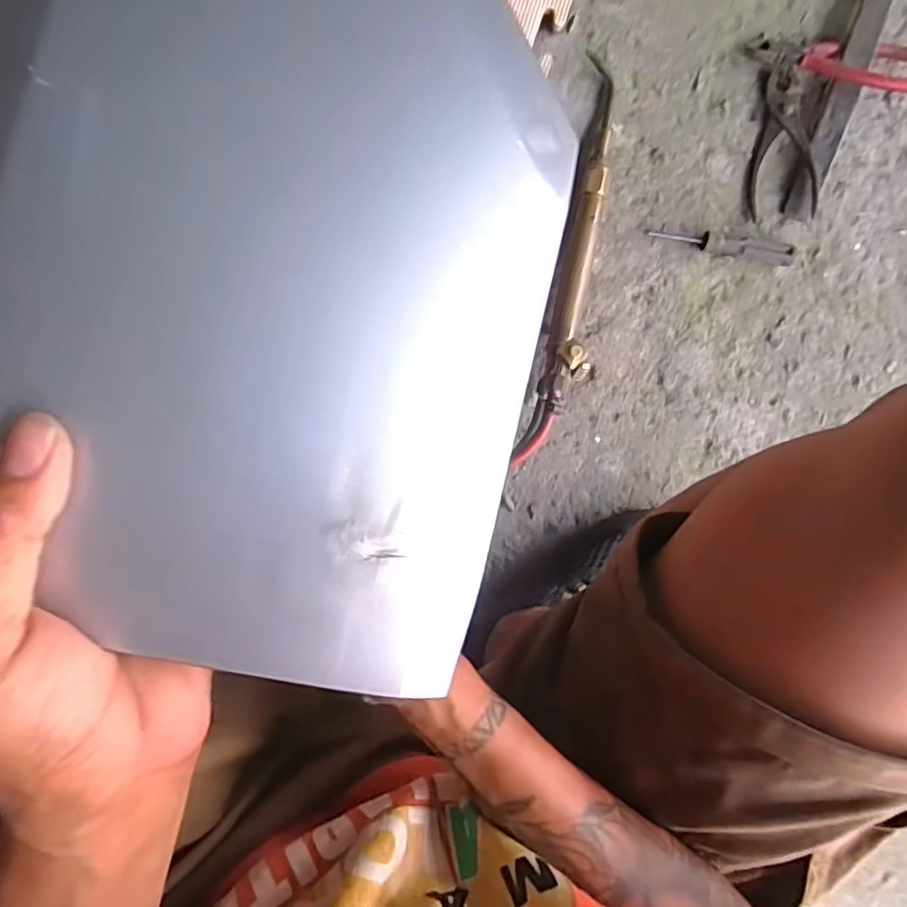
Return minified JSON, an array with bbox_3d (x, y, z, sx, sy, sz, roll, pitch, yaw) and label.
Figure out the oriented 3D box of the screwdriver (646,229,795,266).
[{"bbox_3d":[0.268,-0.209,0.600,0.143,0.019,0.023,6,92,-2],"label":"screwdriver"}]

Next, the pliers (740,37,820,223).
[{"bbox_3d":[0.324,-0.324,0.595,0.061,0.020,0.171,-5,93,-2],"label":"pliers"}]

